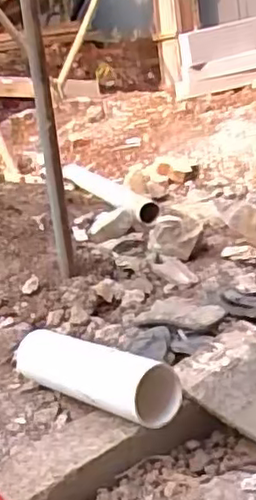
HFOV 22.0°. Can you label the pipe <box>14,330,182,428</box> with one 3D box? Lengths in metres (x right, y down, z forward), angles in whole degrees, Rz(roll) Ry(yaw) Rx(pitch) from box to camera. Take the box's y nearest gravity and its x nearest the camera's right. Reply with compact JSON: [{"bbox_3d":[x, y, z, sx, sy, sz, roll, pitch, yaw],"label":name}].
[{"bbox_3d":[-0.079,0.235,1.268,0.416,0.097,0.127,6,20,42],"label":"pipe"}]

